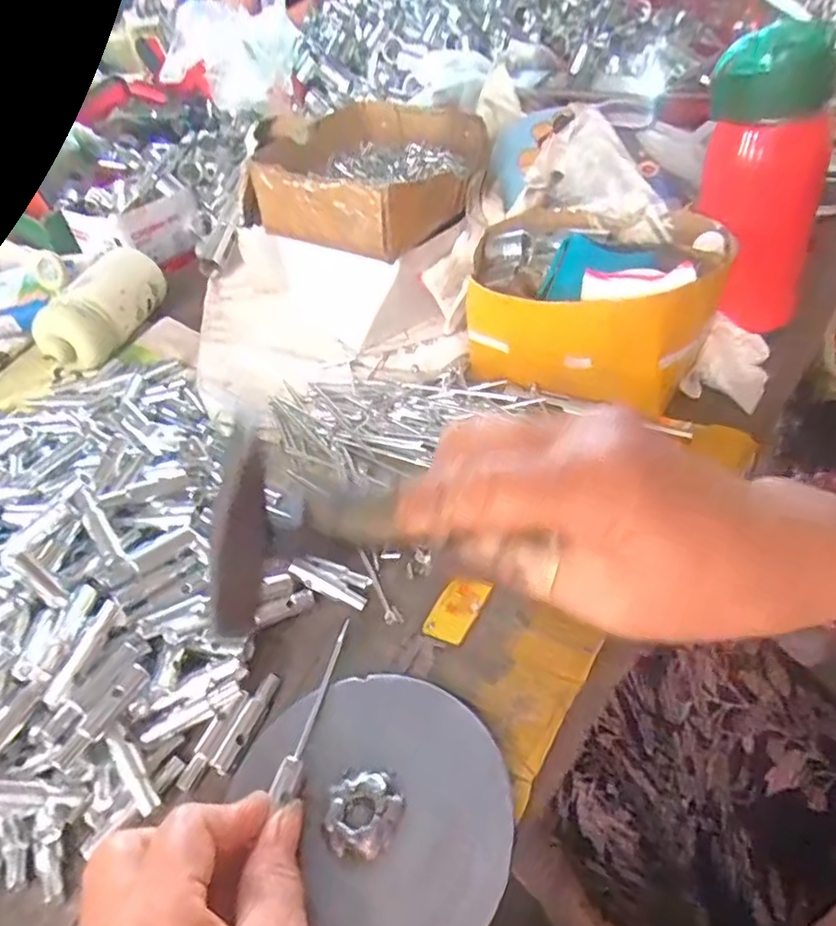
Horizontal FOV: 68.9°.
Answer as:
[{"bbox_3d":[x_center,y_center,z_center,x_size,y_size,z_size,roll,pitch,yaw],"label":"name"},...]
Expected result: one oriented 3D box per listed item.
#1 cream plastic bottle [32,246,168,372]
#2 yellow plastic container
[{"bbox_3d":[-0.305,-0.153,0.591,0.054,0.063,0.149,5,45,13],"label":"cream plastic bottle"},{"bbox_3d":[0.127,-0.120,0.459,0.172,0.090,0.137,13,47,20],"label":"yellow plastic container"}]

